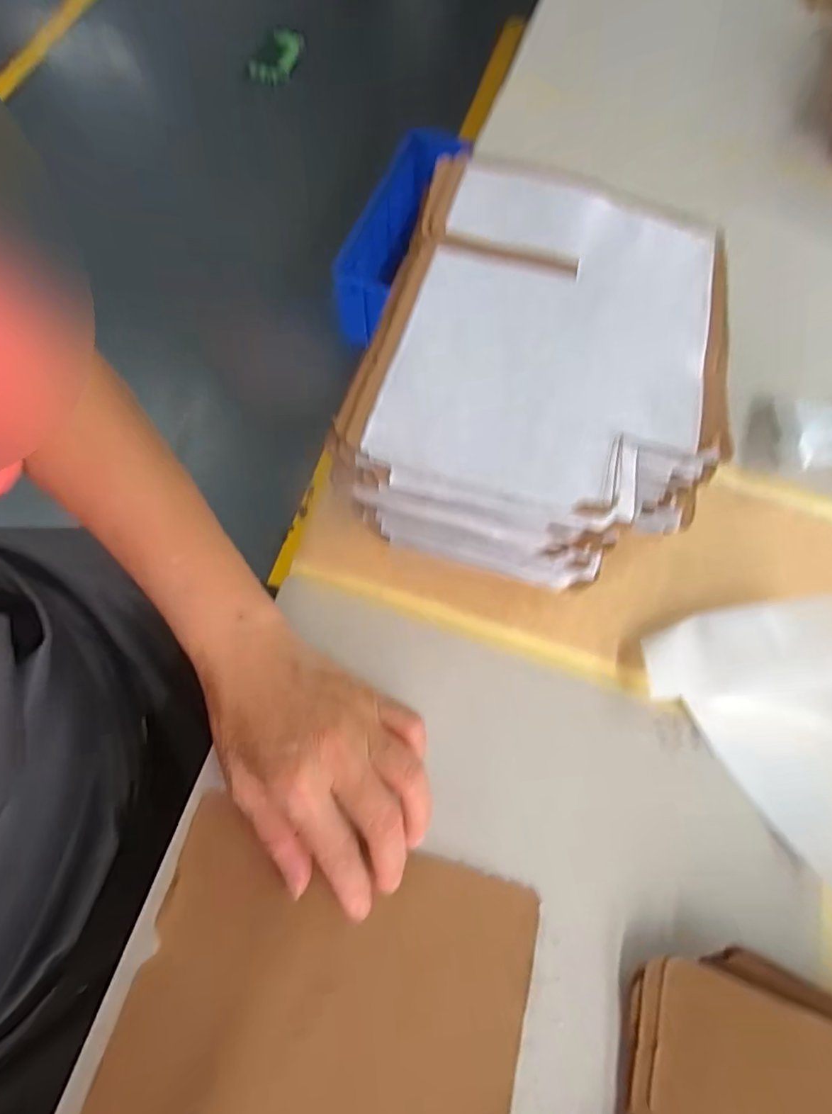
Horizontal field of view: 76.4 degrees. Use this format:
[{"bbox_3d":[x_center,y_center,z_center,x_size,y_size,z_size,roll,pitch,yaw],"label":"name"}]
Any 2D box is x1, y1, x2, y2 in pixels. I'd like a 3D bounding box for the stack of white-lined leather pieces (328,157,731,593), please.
[{"bbox_3d":[0.083,-0.117,0.353,0.208,0.083,0.263,17,71,4],"label":"stack of white-lined leather pieces"}]

